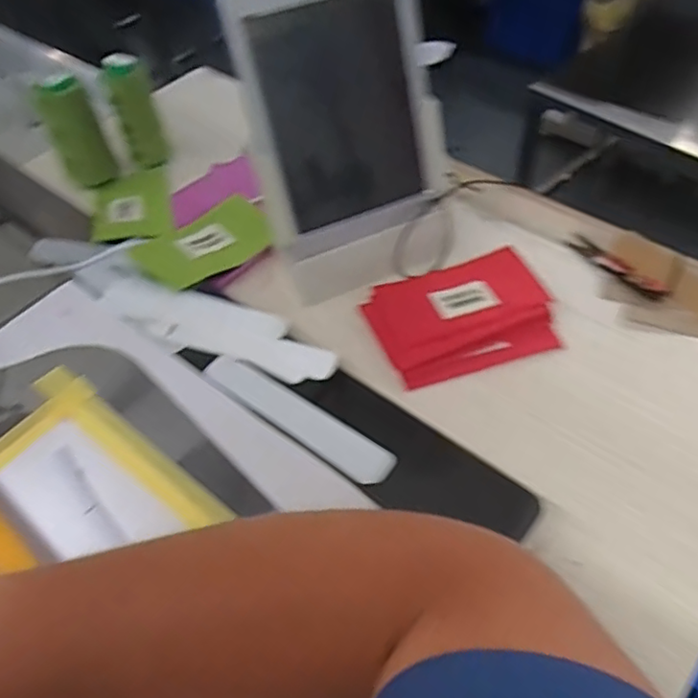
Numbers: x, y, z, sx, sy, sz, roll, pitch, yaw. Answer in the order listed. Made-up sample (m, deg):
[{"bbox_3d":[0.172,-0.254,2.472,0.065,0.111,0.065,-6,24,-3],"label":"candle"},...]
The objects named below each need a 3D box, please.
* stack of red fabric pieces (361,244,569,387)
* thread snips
[{"bbox_3d":[0.097,-0.031,0.535,0.151,0.015,0.114,-16,52,-7],"label":"stack of red fabric pieces"},{"bbox_3d":[0.243,-0.074,0.562,0.020,0.011,0.104,-31,55,-18],"label":"thread snips"}]

